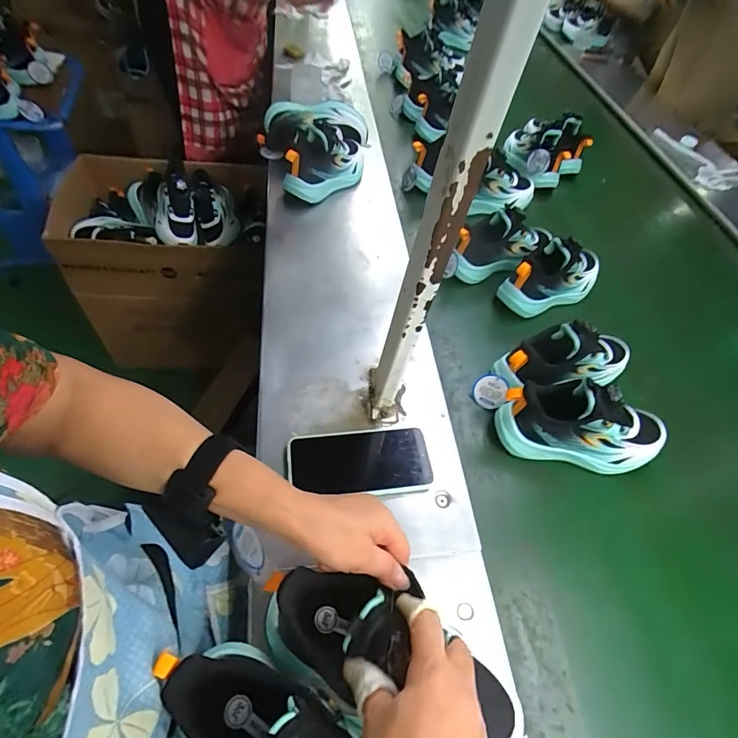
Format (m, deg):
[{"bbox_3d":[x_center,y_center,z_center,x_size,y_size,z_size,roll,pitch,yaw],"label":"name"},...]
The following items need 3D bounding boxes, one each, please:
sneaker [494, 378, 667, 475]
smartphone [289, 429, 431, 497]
[{"bbox_3d":[0.269,0.074,0.514,0.214,0.115,0.076,3,48,-3],"label":"sneaker"},{"bbox_3d":[-0.010,0.104,0.471,0.161,0.013,0.070,0,48,-6],"label":"smartphone"}]

